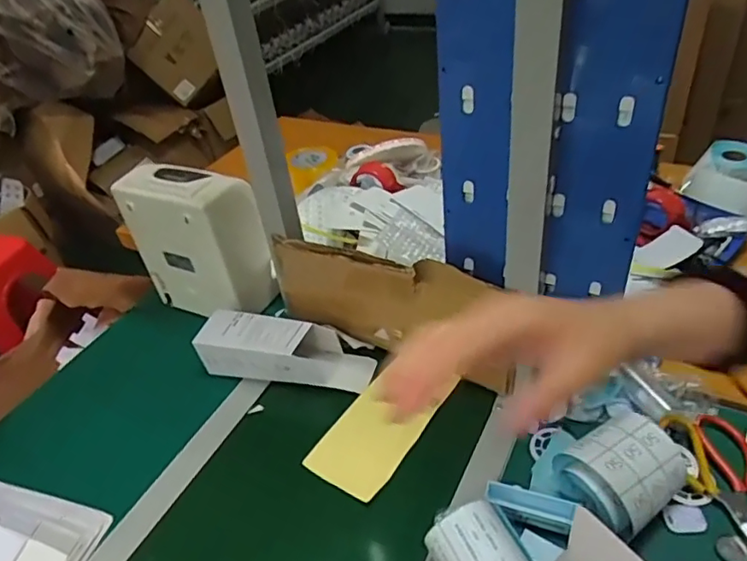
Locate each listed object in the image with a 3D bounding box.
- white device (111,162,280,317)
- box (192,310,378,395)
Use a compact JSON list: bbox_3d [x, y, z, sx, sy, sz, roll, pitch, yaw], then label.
[{"bbox_3d":[-0.262,-0.054,0.896,0.236,0.229,0.096,18,46,28],"label":"white device"},{"bbox_3d":[-0.126,0.101,0.824,0.244,0.074,0.082,6,41,17],"label":"box"}]

